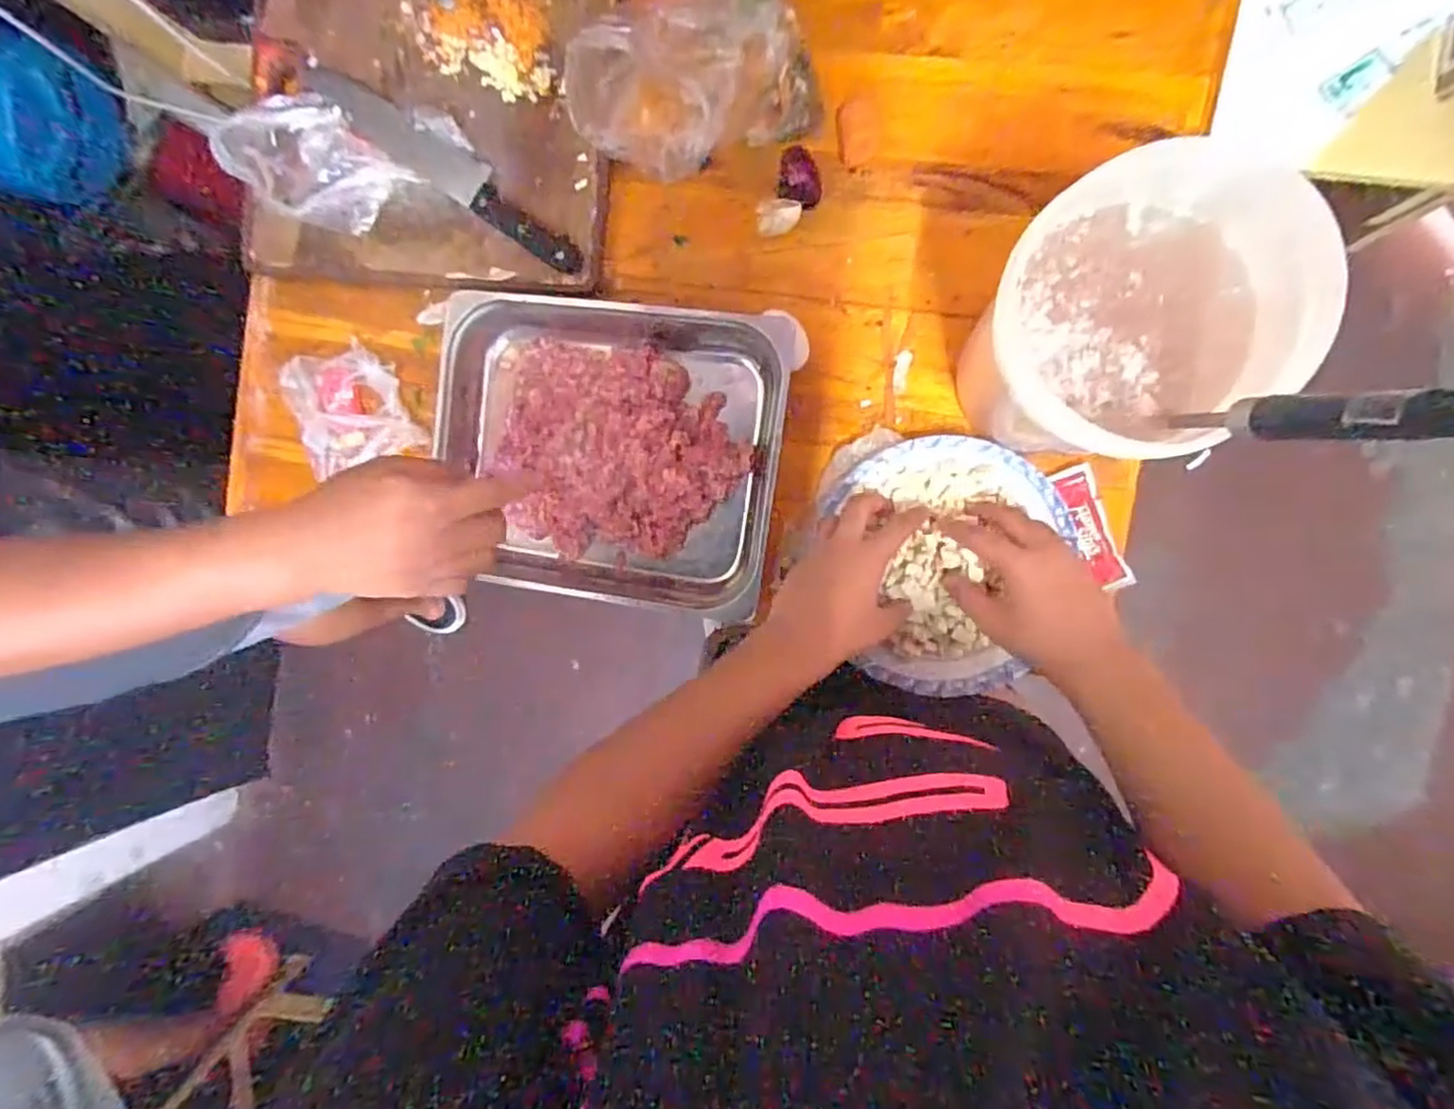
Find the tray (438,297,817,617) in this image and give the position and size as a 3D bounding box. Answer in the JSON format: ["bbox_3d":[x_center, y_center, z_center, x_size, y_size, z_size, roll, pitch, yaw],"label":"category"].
[{"bbox_3d":[-0.108,-0.091,0.595,0.317,0.049,0.268,6,94,7],"label":"tray"}]

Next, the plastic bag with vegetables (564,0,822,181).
[{"bbox_3d":[-0.033,-0.406,0.533,0.197,0.091,0.125,-11,92,8],"label":"plastic bag with vegetables"}]

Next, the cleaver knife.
[{"bbox_3d":[-0.265,-0.362,0.608,0.310,0.013,0.045,34,97,5],"label":"cleaver knife"}]

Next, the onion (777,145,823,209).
[{"bbox_3d":[0.063,-0.328,0.569,0.036,0.026,0.052,-2,93,8],"label":"onion"}]

